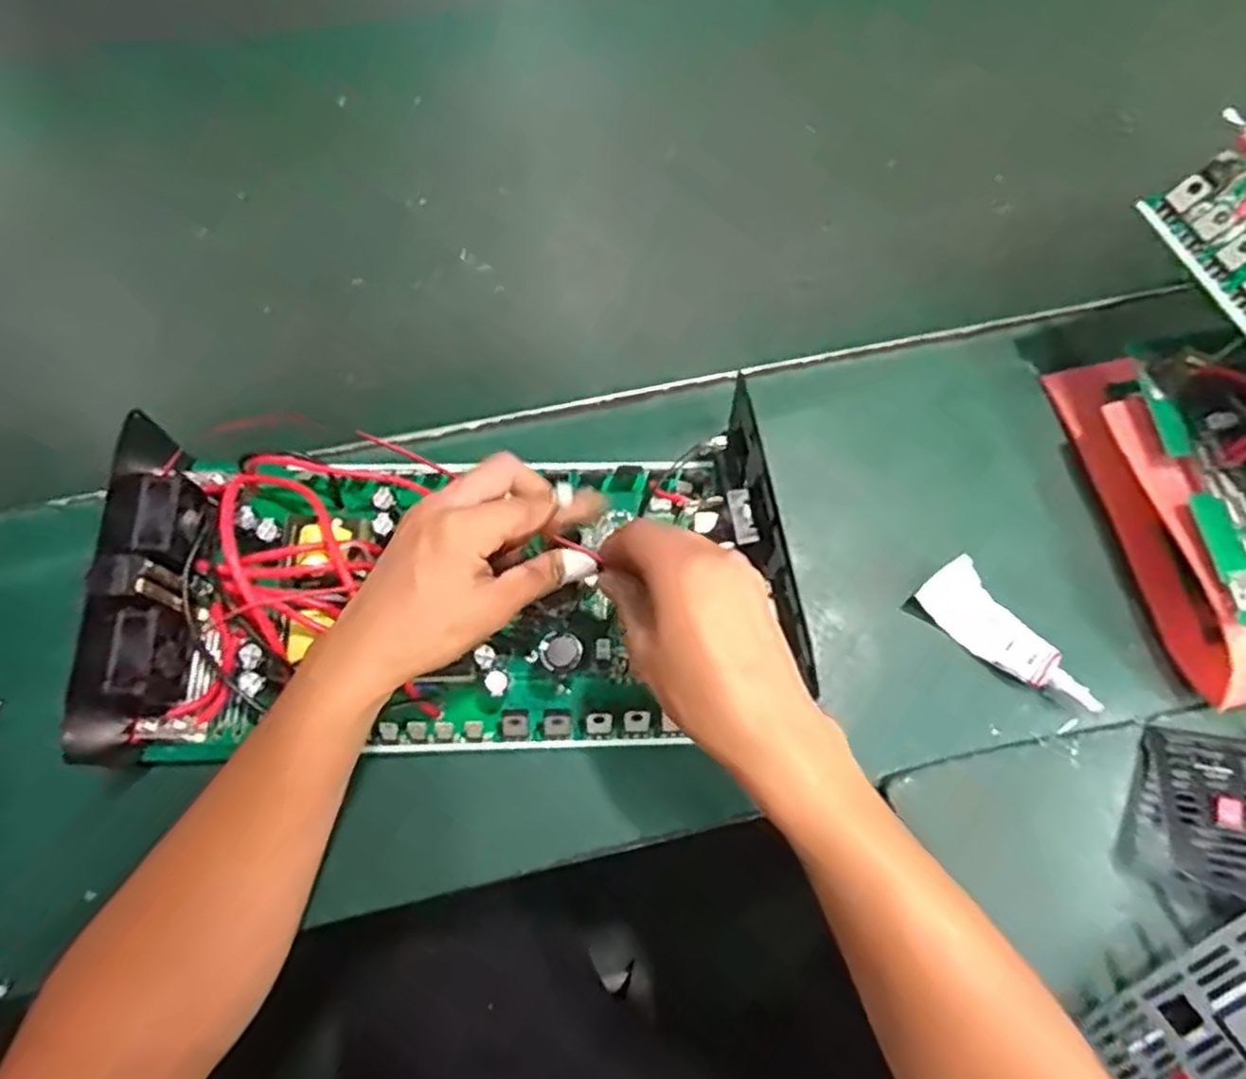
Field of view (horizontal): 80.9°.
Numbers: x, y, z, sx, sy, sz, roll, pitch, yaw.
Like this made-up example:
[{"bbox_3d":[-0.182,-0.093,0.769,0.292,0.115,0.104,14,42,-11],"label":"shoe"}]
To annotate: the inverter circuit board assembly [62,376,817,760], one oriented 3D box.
[{"bbox_3d":[-0.092,0.022,0.416,0.385,0.103,0.183,-1,70,-5],"label":"inverter circuit board assembly"}]

